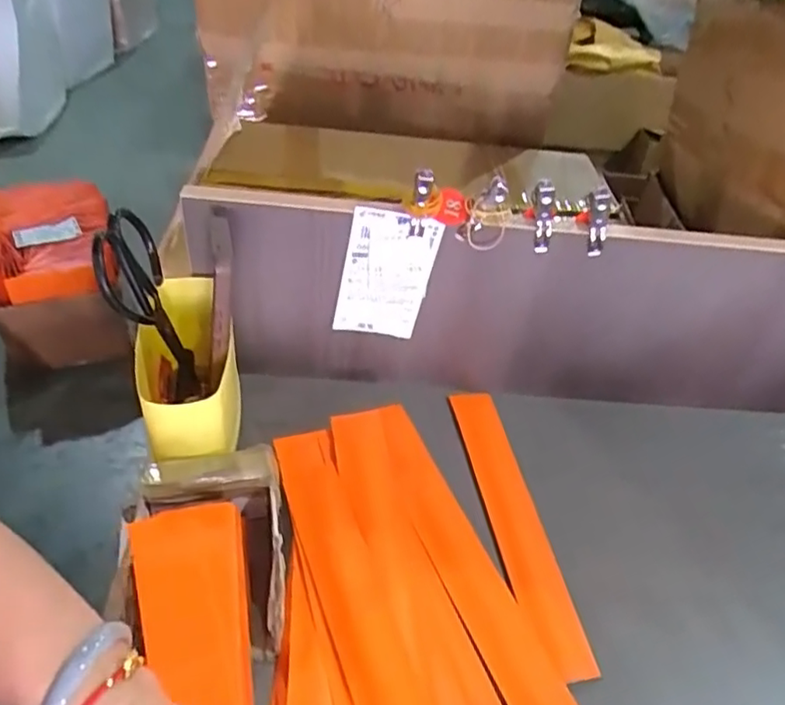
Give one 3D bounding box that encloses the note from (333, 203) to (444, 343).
[{"bbox_3d":[-0.006,-0.066,0.544,0.082,0.133,0.006,4,44,-4],"label":"note"}]

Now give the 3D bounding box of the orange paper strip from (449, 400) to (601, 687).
[{"bbox_3d":[0.102,0.139,0.515,0.046,0.009,0.248,-2,51,-19],"label":"orange paper strip"}]

